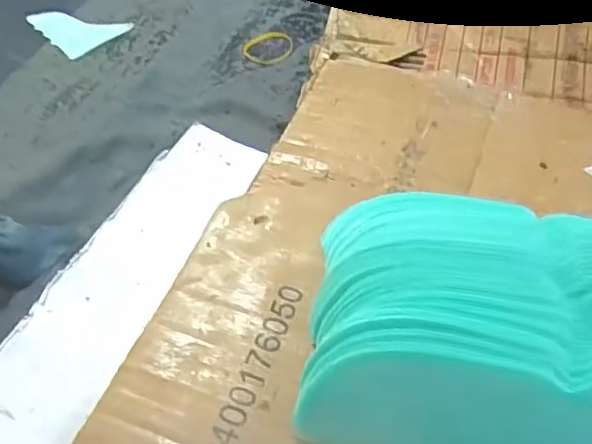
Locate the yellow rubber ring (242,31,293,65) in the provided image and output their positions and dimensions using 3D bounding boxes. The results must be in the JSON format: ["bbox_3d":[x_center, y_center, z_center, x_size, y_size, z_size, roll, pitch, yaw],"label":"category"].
[{"bbox_3d":[-0.023,-0.150,0.520,0.045,0.004,0.039,-25,54,-18],"label":"yellow rubber ring"}]

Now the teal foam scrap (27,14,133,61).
[{"bbox_3d":[-0.204,-0.184,0.564,0.086,0.004,0.067,36,60,28],"label":"teal foam scrap"}]

